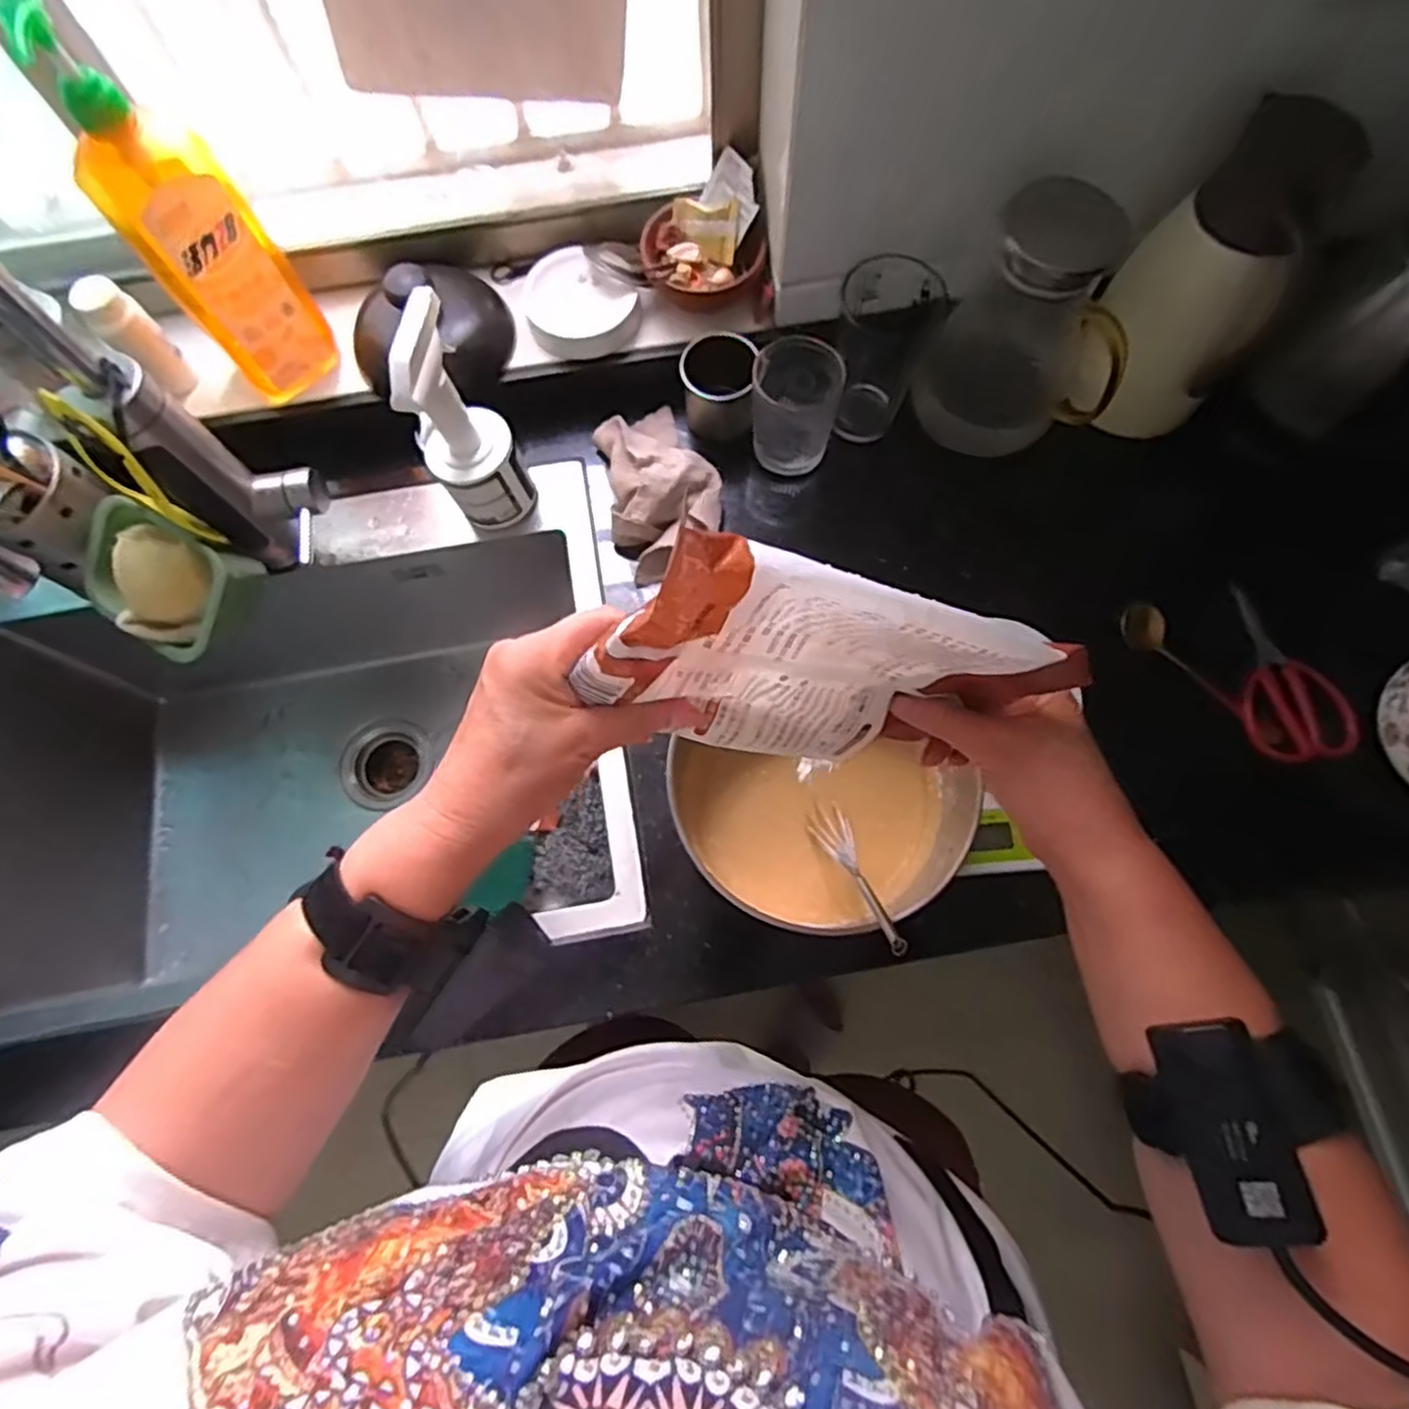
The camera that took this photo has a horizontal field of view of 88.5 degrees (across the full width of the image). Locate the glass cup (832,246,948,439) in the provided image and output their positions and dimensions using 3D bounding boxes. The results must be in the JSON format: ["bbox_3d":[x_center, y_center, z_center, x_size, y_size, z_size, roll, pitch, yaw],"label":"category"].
[{"bbox_3d":[0.157,-0.315,0.649,0.078,0.157,0.068,18,74,6],"label":"glass cup"}]

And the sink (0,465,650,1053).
[{"bbox_3d":[-0.376,0.060,0.732,0.601,0.232,0.422,-10,73,-2],"label":"sink"}]

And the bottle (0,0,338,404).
[{"bbox_3d":[-0.394,-0.367,0.553,0.086,0.274,0.070,-40,76,-10],"label":"bottle"}]

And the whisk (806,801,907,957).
[{"bbox_3d":[0.104,0.118,0.493,0.025,0.161,0.024,-14,112,-3],"label":"whisk"}]

